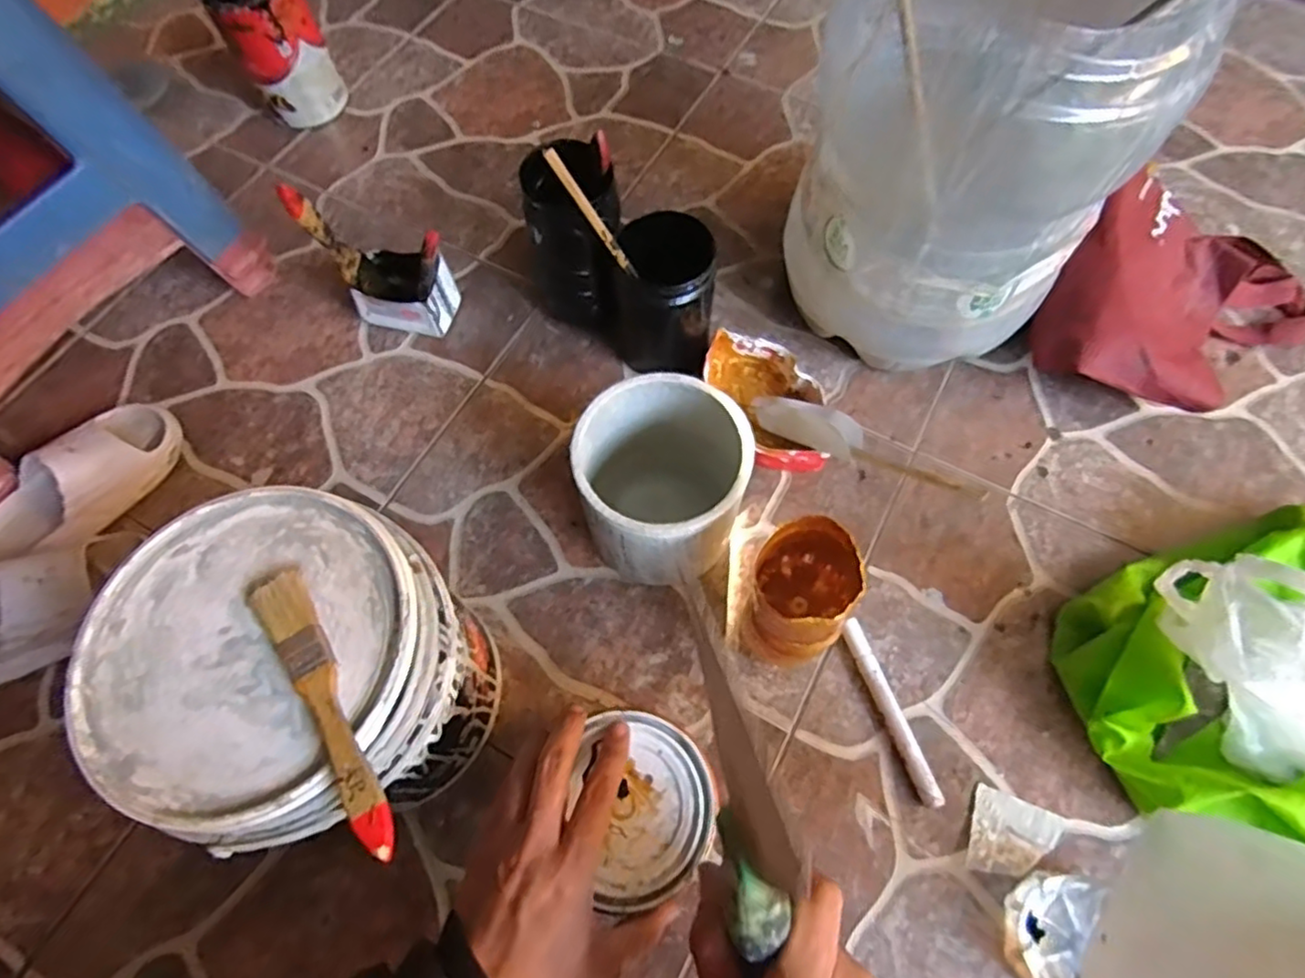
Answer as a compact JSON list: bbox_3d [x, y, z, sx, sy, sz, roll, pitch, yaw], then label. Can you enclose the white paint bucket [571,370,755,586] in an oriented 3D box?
[{"bbox_3d":[0.007,-0.004,0.518,0.121,0.136,0.132,0,65,0],"label":"white paint bucket"}]

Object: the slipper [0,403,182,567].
[{"bbox_3d":[-0.500,-0.003,0.564,0.082,0.056,0.177,27,68,13],"label":"slipper"}]

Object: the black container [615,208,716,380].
[{"bbox_3d":[0.008,-0.164,0.590,0.091,0.137,0.077,3,65,2],"label":"black container"}]

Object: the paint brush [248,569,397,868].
[{"bbox_3d":[-0.163,0.107,0.327,0.025,0.016,0.157,-34,67,-12],"label":"paint brush"}]

